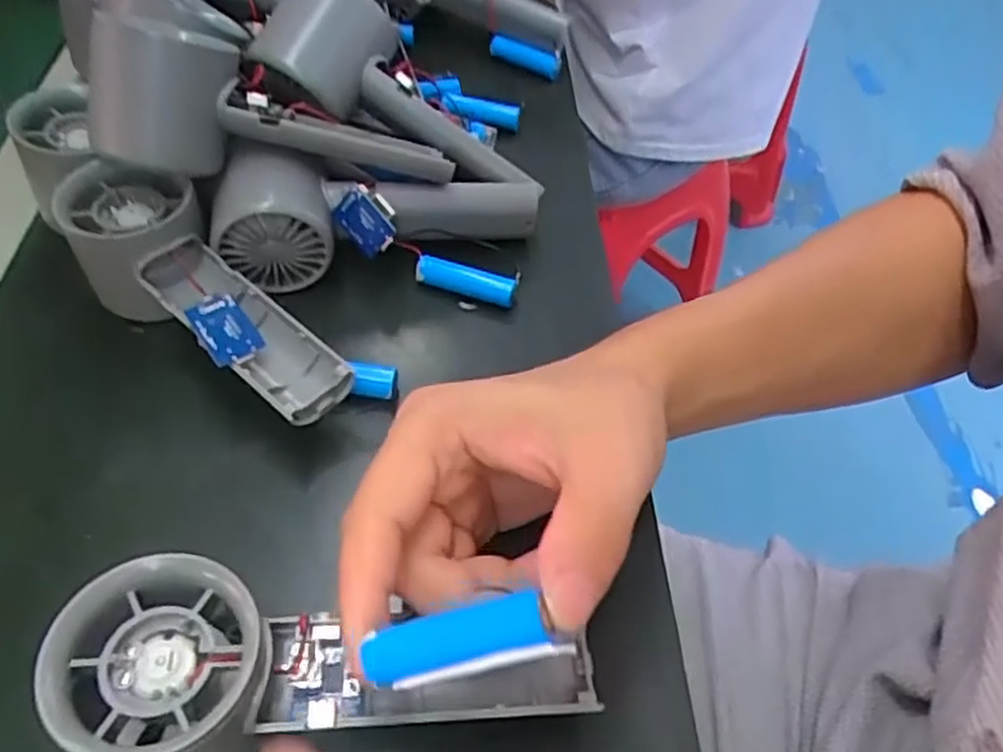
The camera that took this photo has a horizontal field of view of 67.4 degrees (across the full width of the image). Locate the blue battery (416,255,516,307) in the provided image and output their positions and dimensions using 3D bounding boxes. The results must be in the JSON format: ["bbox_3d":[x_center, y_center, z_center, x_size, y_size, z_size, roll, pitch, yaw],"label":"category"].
[{"bbox_3d":[-0.018,-0.047,0.372,0.049,0.013,0.011,15,53,8],"label":"blue battery"}]

